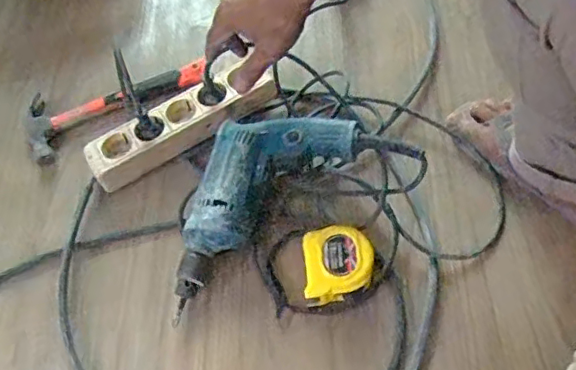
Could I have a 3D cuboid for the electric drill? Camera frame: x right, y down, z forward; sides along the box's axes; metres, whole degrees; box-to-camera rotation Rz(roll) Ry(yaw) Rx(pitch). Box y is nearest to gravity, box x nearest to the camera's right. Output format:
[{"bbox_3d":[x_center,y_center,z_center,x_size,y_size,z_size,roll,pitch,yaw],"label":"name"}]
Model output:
[{"bbox_3d":[-0.020,-0.008,0.675,0.302,0.100,0.155,-29,63,-13],"label":"electric drill"}]

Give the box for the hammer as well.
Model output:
[{"bbox_3d":[-0.234,-0.122,0.797,0.251,0.023,0.093,-27,62,-12],"label":"hammer"}]

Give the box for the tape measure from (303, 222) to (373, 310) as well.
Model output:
[{"bbox_3d":[0.053,0.087,0.657,0.080,0.051,0.083,-3,60,2],"label":"tape measure"}]

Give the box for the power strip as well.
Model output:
[{"bbox_3d":[-0.130,-0.077,0.718,0.237,0.039,0.061,-29,64,-10],"label":"power strip"}]

